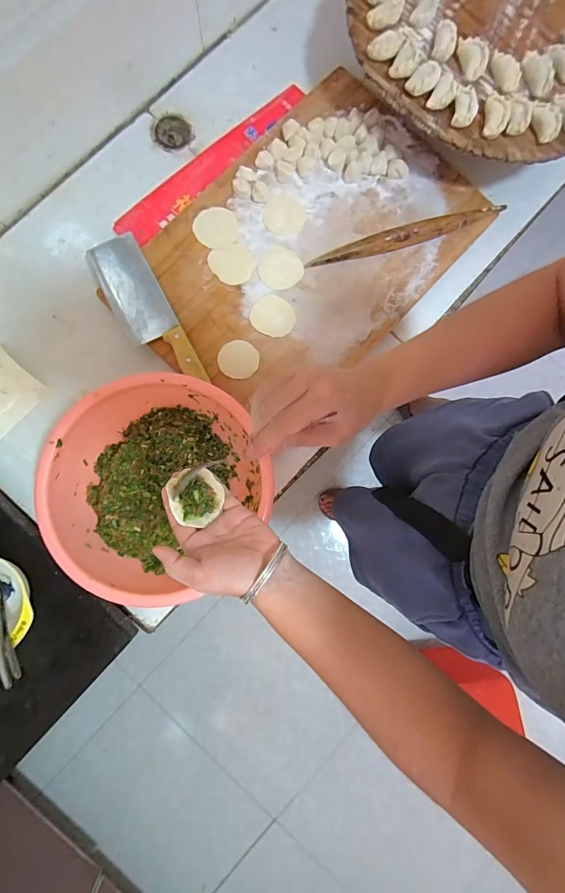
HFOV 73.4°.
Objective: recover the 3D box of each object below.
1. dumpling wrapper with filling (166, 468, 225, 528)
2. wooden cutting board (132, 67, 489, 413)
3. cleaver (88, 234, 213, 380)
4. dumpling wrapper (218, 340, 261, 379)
[{"bbox_3d":[-0.084,0.049,0.377,0.047,0.020,0.052,-8,80,-2],"label":"dumpling wrapper with filling"},{"bbox_3d":[0.036,-0.332,0.596,0.382,0.030,0.523,42,84,2],"label":"wooden cutting board"},{"bbox_3d":[-0.211,-0.202,0.580,0.082,0.024,0.264,-28,87,-5],"label":"cleaver"},{"bbox_3d":[-0.066,-0.132,0.575,0.060,0.004,0.058,15,83,-5],"label":"dumpling wrapper"}]

